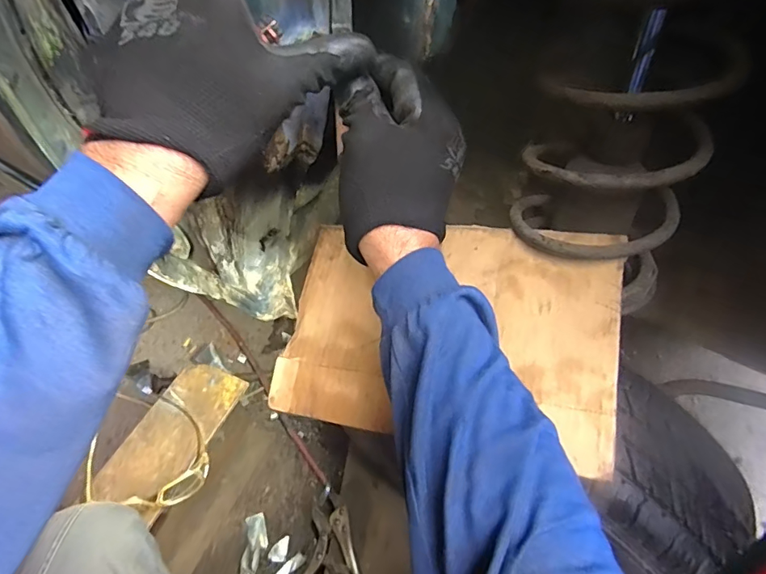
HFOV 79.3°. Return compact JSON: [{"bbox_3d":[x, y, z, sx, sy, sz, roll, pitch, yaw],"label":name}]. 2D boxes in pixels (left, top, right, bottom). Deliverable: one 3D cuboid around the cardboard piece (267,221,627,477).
[{"bbox_3d":[0.051,0.036,0.416,0.291,0.011,0.196,6,71,19],"label":"cardboard piece"}]

